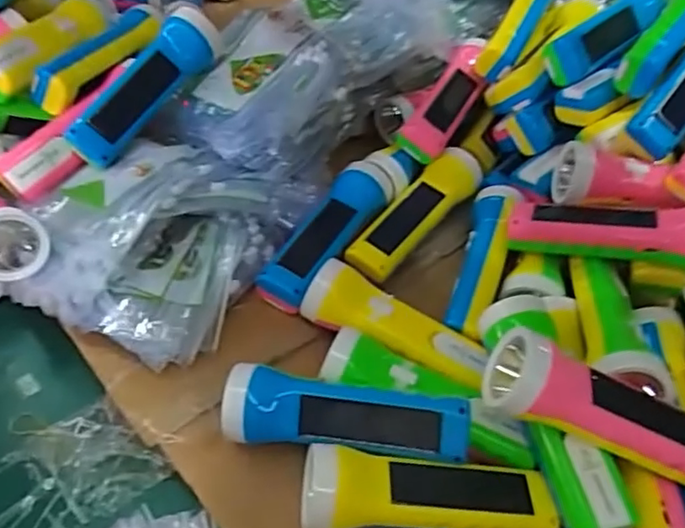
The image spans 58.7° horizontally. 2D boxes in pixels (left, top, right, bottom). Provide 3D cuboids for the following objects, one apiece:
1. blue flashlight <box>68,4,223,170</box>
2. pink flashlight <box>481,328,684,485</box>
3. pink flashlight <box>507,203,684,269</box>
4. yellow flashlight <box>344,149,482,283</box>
[{"bbox_3d":[-0.175,-0.162,0.548,0.046,0.046,0.172,30,74,21],"label":"blue flashlight"},{"bbox_3d":[0.171,0.091,0.384,0.158,0.051,0.059,23,48,-10],"label":"pink flashlight"},{"bbox_3d":[0.219,-0.027,0.491,0.159,0.041,0.041,6,46,25],"label":"pink flashlight"},{"bbox_3d":[0.069,-0.052,0.560,0.045,0.038,0.167,34,55,23],"label":"yellow flashlight"}]

